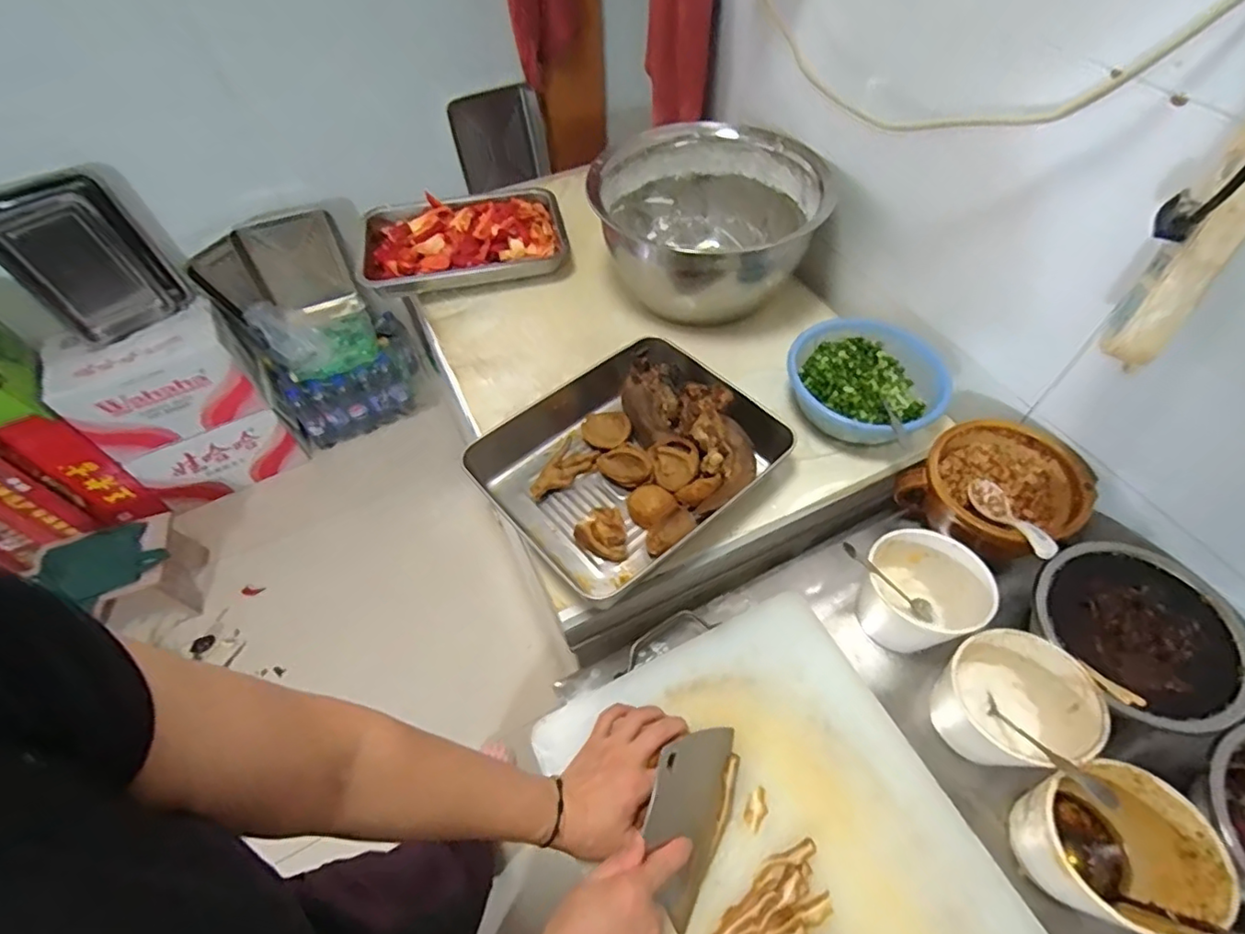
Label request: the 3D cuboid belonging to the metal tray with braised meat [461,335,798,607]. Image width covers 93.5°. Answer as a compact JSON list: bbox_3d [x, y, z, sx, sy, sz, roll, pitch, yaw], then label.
[{"bbox_3d":[0.009,-0.020,0.656,0.295,0.079,0.242,-36,61,-21],"label":"metal tray with braised meat"}]

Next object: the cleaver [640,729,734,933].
[{"bbox_3d":[0.031,0.330,0.476,0.071,0.026,0.240,35,58,-19],"label":"cleaver"}]

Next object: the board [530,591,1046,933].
[{"bbox_3d":[0.145,0.353,0.488,0.307,0.029,0.439,-23,57,-14],"label":"board"}]

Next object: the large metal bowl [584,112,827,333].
[{"bbox_3d":[0.121,-0.340,0.832,0.294,0.153,0.294,-1,54,1],"label":"large metal bowl"}]

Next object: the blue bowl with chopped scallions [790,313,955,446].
[{"bbox_3d":[0.297,-0.106,0.718,0.176,0.060,0.186,-1,54,1],"label":"blue bowl with chopped scallions"}]

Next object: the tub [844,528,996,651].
[{"bbox_3d":[0.311,0.132,0.614,0.129,0.106,0.111,-16,57,-11],"label":"tub"}]

